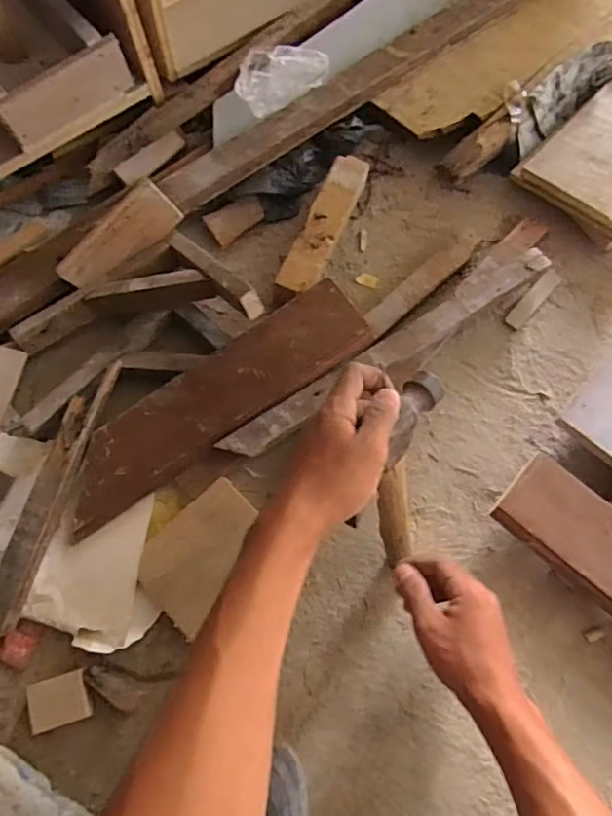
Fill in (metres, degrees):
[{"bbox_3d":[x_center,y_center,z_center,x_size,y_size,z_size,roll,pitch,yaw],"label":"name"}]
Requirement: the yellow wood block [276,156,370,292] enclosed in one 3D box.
[{"bbox_3d":[0.023,-0.212,0.669,0.044,0.051,0.184,22,74,8],"label":"yellow wood block"}]

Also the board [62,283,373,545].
[{"bbox_3d":[-0.098,-0.006,0.588,0.353,0.015,0.085,-34,82,-5],"label":"board"}]

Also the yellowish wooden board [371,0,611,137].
[{"bbox_3d":[0.379,-0.535,0.752,0.622,0.017,0.138,-36,71,-8],"label":"yellowish wooden board"}]

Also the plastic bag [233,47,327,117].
[{"bbox_3d":[-0.028,-0.418,0.699,0.142,0.044,0.056,-27,74,-7],"label":"plastic bag"}]

